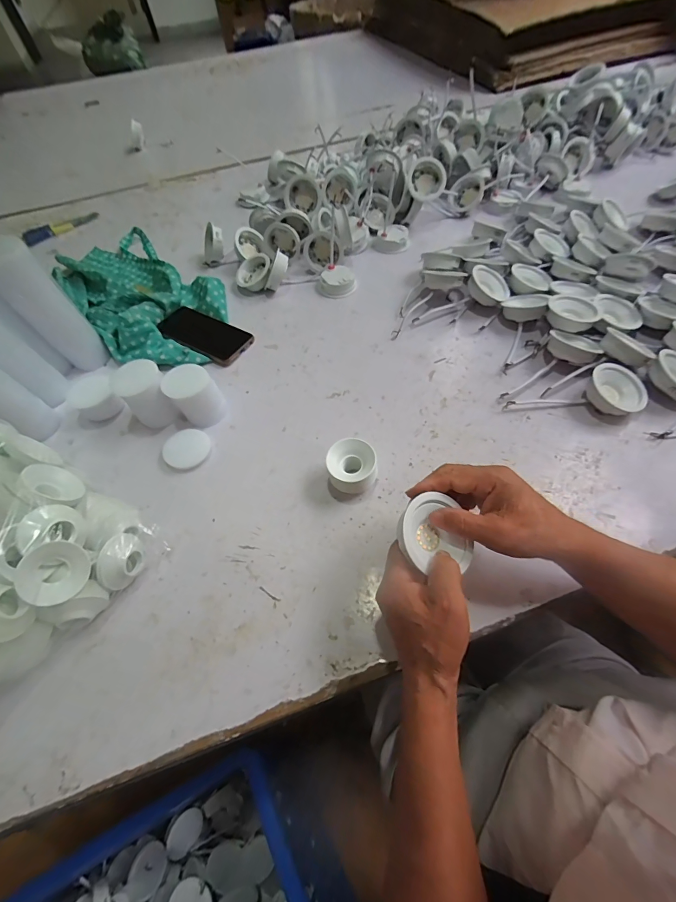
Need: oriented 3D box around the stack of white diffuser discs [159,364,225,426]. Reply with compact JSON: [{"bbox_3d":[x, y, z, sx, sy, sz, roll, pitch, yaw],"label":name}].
[{"bbox_3d":[-0.192,-0.073,0.504,0.060,0.075,0.049,-34,61,-16],"label":"stack of white diffuser discs"}]

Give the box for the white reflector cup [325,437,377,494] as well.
[{"bbox_3d":[0.017,0.021,0.438,0.056,0.048,0.053,-2,57,4],"label":"white reflector cup"}]

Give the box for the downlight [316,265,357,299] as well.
[{"bbox_3d":[-0.004,-0.306,0.668,0.071,0.026,0.076,-3,57,3],"label":"downlight"}]

